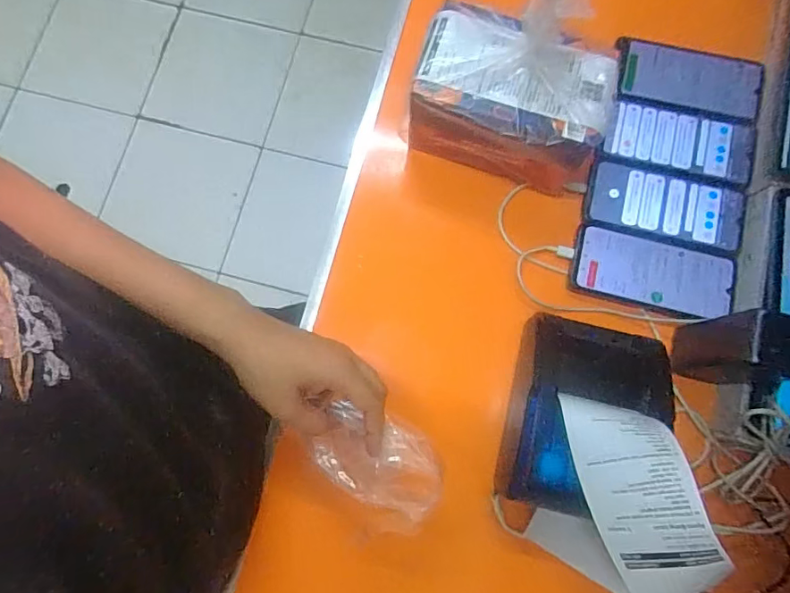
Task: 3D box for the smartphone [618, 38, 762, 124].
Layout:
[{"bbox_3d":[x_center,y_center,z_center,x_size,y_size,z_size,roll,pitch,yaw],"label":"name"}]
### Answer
[{"bbox_3d":[0.320,-0.240,0.545,0.151,0.015,0.067,14,80,4],"label":"smartphone"}]

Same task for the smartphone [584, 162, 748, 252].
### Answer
[{"bbox_3d":[0.286,-0.097,0.529,0.156,0.015,0.072,14,80,4],"label":"smartphone"}]

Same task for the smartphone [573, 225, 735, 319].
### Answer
[{"bbox_3d":[0.267,-0.025,0.514,0.156,0.007,0.072,15,81,4],"label":"smartphone"}]

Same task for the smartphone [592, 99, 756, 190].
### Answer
[{"bbox_3d":[0.304,-0.168,0.536,0.153,0.008,0.077,13,80,4],"label":"smartphone"}]

